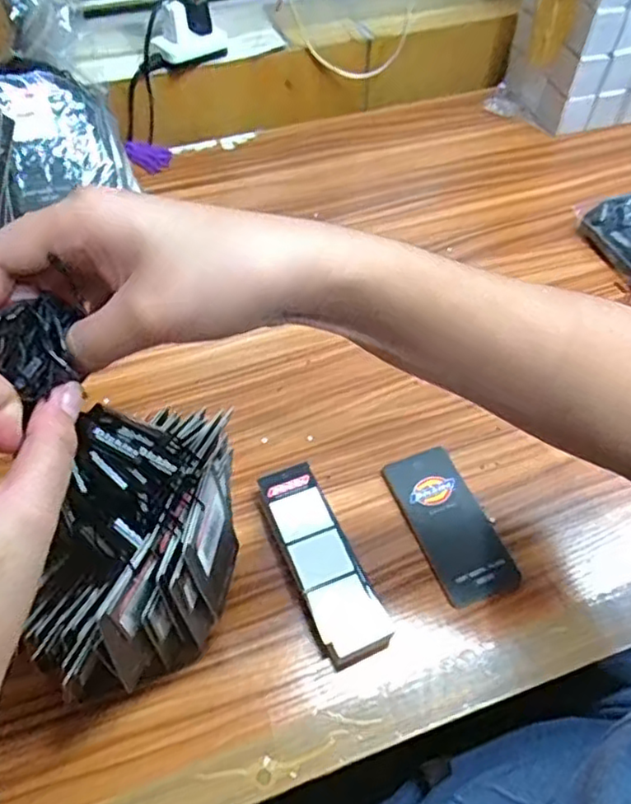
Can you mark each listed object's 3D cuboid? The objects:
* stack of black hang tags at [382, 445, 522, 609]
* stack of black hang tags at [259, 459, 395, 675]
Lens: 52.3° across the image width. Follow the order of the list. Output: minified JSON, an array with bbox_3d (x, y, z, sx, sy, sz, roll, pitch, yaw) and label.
[{"bbox_3d":[0.093,0.082,0.443,0.053,0.008,0.112,-18,57,-14],"label":"stack of black hang tags"},{"bbox_3d":[0.003,0.101,0.419,0.041,0.021,0.129,-20,57,-16],"label":"stack of black hang tags"}]

